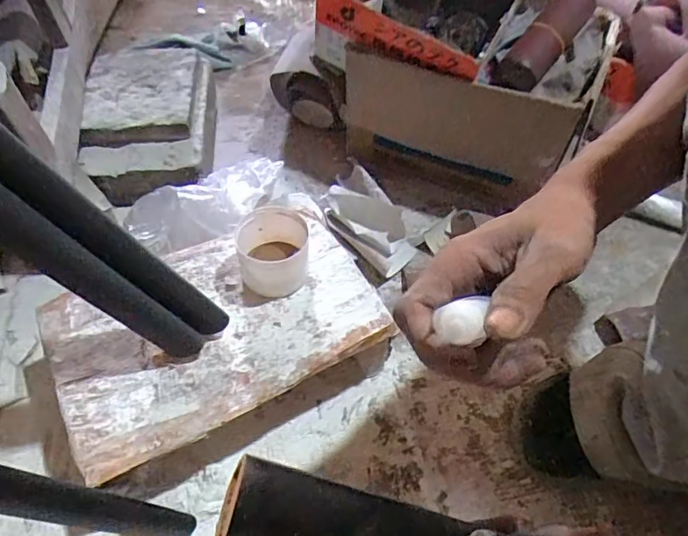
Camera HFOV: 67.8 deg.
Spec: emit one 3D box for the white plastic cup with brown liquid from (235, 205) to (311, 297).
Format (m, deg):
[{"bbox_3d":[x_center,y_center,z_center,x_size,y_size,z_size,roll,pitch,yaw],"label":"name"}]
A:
[{"bbox_3d":[-0.066,-0.015,0.466,0.065,0.053,0.071,1,53,-2],"label":"white plastic cup with brown liquid"}]

